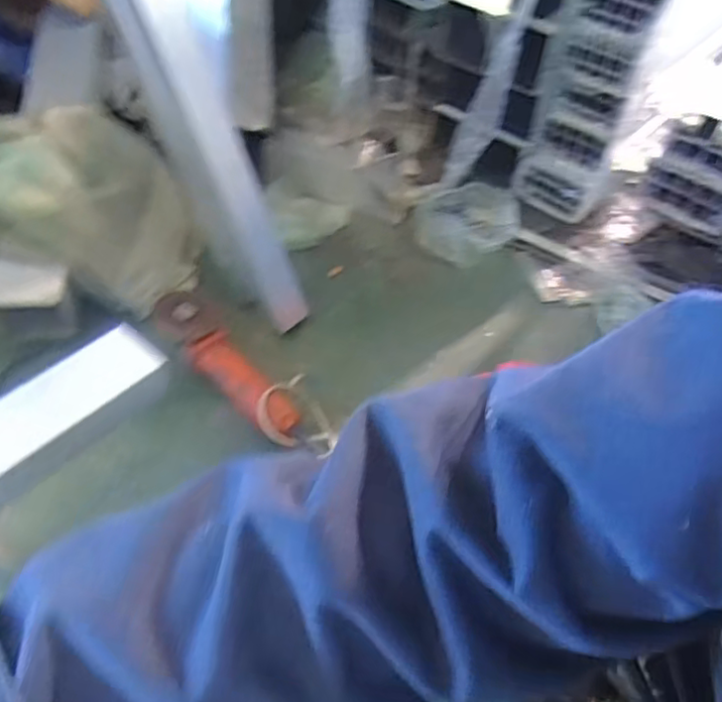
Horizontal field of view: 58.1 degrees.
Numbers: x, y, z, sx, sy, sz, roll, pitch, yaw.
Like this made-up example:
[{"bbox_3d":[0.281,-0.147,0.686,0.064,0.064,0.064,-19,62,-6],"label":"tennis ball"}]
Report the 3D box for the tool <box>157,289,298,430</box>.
[{"bbox_3d":[-0.199,0.022,0.959,0.284,0.071,0.073,44,56,15],"label":"tool"}]

